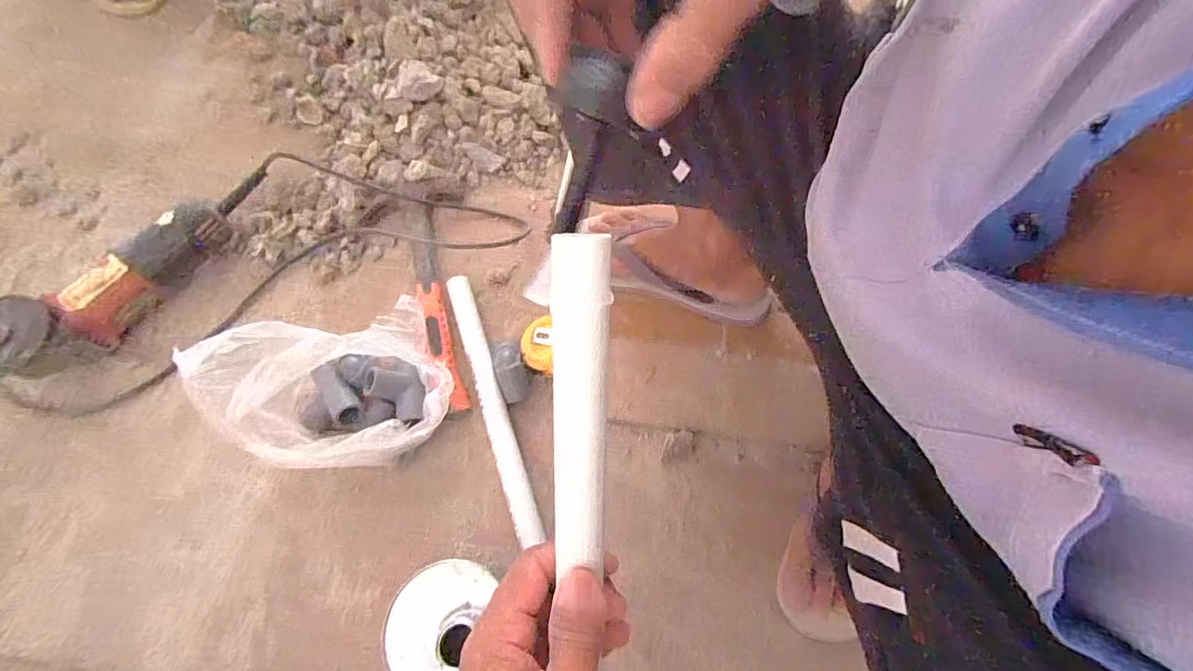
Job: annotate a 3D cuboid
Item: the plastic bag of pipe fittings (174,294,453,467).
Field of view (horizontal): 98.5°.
[{"bbox_3d":[-0.258,0.056,0.499,0.215,0.137,0.140,-16,67,-8],"label":"plastic bag of pipe fittings"}]

